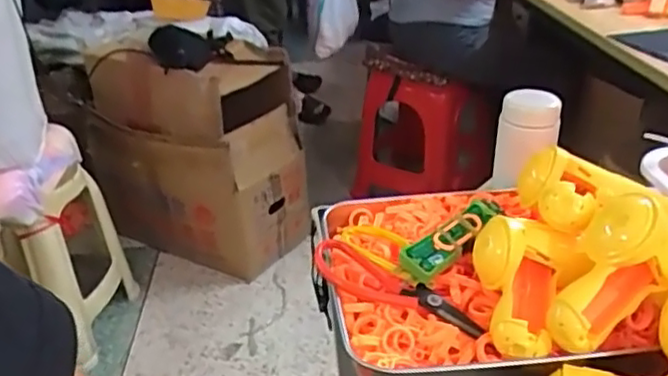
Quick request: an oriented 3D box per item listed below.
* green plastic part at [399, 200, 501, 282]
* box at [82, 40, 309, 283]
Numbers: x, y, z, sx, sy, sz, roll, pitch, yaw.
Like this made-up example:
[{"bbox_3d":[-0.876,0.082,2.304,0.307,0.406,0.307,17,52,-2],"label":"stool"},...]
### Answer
[{"bbox_3d":[0.105,0.043,0.567,0.108,0.028,0.030,-23,33,-34],"label":"green plastic part"},{"bbox_3d":[-0.406,-0.096,1.932,0.592,0.585,0.364,11,30,25],"label":"box"}]

